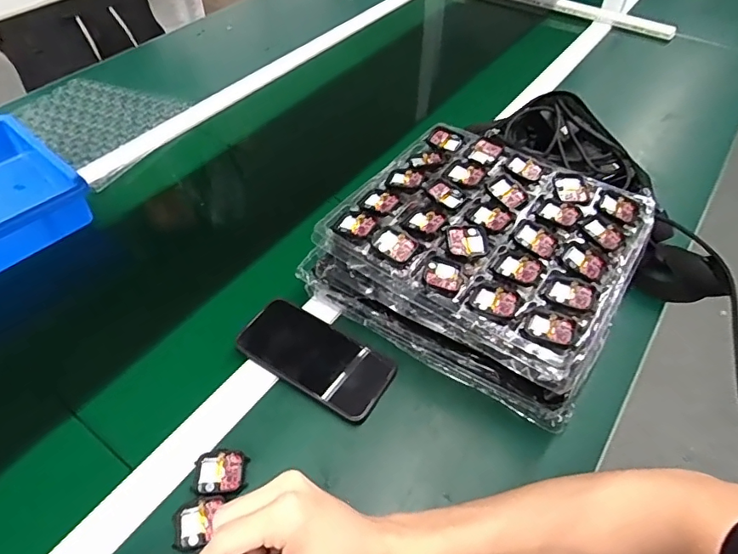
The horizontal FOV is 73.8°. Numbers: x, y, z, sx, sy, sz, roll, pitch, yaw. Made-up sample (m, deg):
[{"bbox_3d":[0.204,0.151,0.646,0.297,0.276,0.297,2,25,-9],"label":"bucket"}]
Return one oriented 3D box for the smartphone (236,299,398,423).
[{"bbox_3d":[-0.054,0.079,0.504,0.158,0.015,0.074,25,54,20],"label":"smartphone"}]

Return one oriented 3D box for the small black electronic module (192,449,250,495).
[{"bbox_3d":[-0.133,0.174,0.440,0.046,0.004,0.038,-3,49,-2],"label":"small black electronic module"}]

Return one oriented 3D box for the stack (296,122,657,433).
[{"bbox_3d":[0.135,-0.041,0.561,0.301,0.091,0.298,28,55,22],"label":"stack"}]

